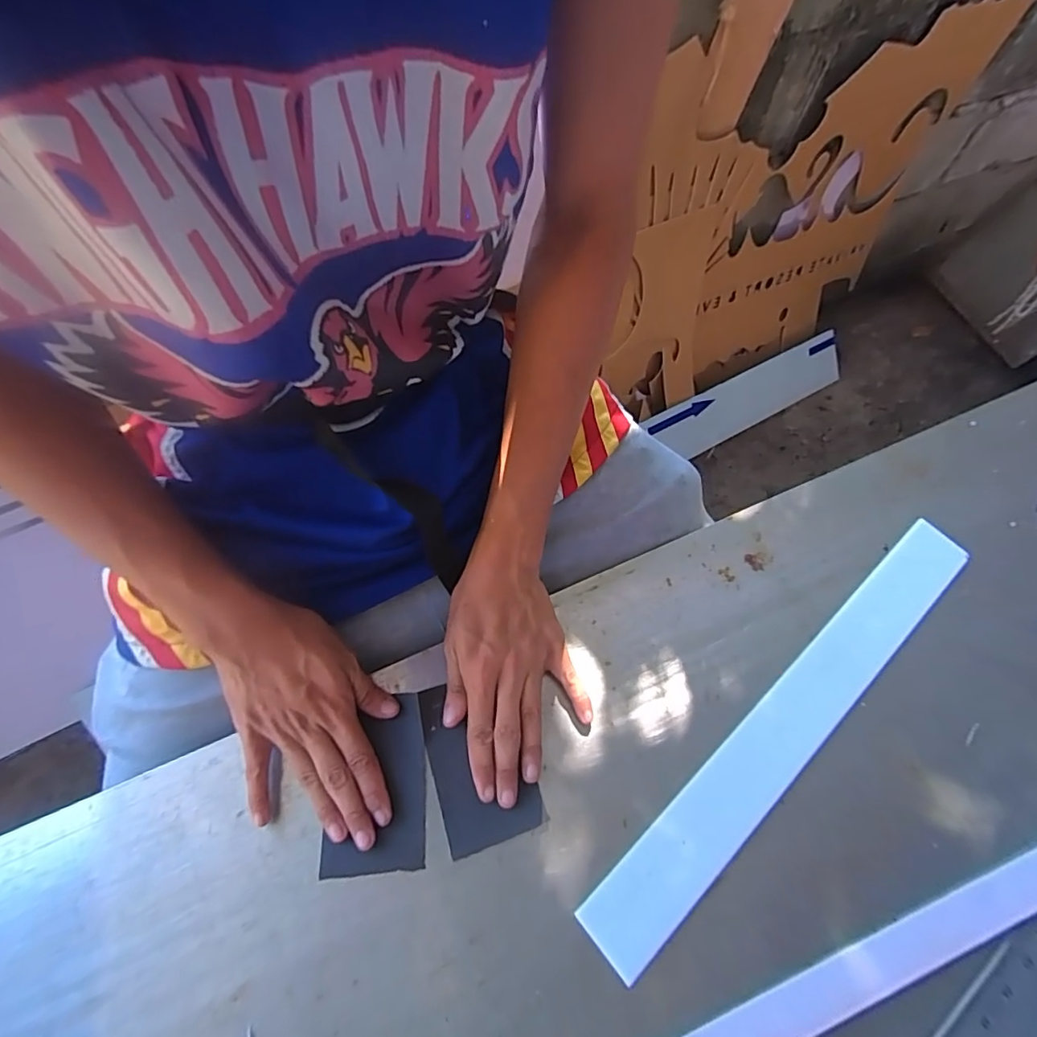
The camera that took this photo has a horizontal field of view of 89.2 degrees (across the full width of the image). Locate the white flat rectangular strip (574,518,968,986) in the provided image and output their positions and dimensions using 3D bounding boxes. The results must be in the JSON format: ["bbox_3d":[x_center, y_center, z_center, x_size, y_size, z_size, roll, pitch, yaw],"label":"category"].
[{"bbox_3d":[0.219,0.146,0.403,0.433,0.004,0.055,-36,71,-19],"label":"white flat rectangular strip"}]

